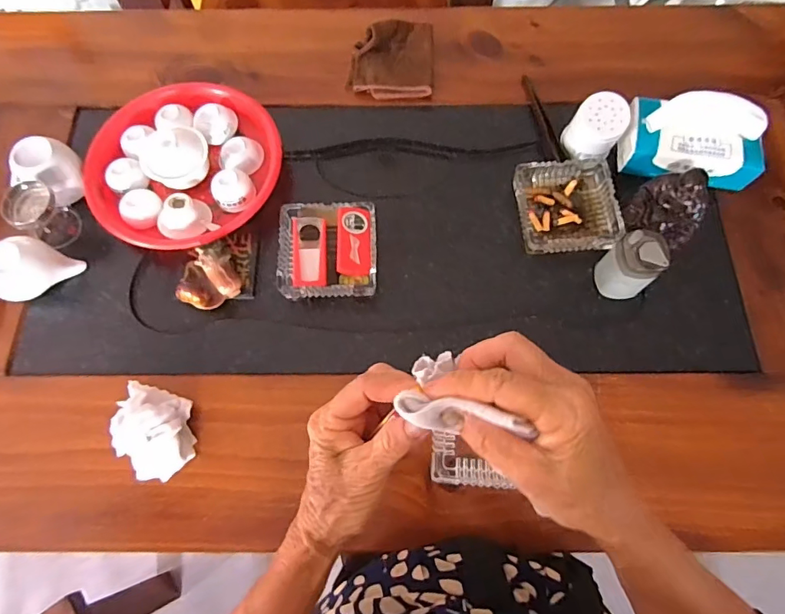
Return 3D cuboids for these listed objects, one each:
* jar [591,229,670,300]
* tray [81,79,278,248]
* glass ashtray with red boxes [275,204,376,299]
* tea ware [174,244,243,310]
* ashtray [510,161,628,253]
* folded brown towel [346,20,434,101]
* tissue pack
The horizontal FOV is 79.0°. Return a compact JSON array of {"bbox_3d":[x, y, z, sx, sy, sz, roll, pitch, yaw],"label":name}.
[{"bbox_3d":[0.282,-0.049,0.561,0.054,0.082,0.059,-1,70,2],"label":"jar"},{"bbox_3d":[-0.283,-0.195,0.638,0.255,0.049,0.237,-1,70,2],"label":"tray"},{"bbox_3d":[-0.082,-0.073,0.602,0.121,0.042,0.122,-2,70,1],"label":"glass ashtray with red boxes"},{"bbox_3d":[-0.232,-0.038,0.590,0.071,0.048,0.070,-1,70,2],"label":"tea ware"},{"bbox_3d":[0.227,-0.132,0.620,0.120,0.029,0.124,-3,70,1],"label":"ashtray"},{"bbox_3d":[-0.001,-0.369,0.698,0.125,0.037,0.128,1,70,2],"label":"folded brown towel"},{"bbox_3d":[0.385,-0.212,0.614,0.158,0.091,0.091,14,72,5],"label":"tissue pack"}]

